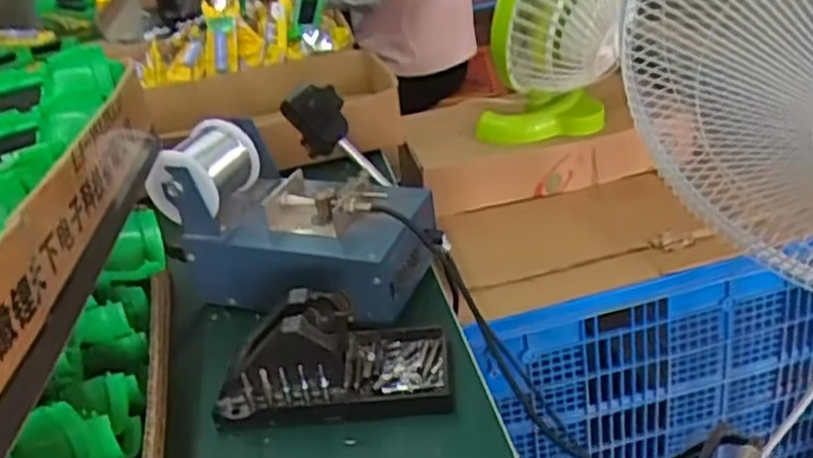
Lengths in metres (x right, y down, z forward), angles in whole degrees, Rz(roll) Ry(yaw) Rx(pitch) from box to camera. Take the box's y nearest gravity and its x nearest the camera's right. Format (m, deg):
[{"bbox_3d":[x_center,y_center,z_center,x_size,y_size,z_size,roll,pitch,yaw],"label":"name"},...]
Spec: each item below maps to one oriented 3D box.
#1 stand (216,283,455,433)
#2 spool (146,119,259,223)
[{"bbox_3d":[-0.052,0.080,0.507,0.154,0.074,0.075,-5,31,3],"label":"stand"},{"bbox_3d":[-0.167,-0.049,0.593,0.067,0.063,0.068,2,32,16],"label":"spool"}]

